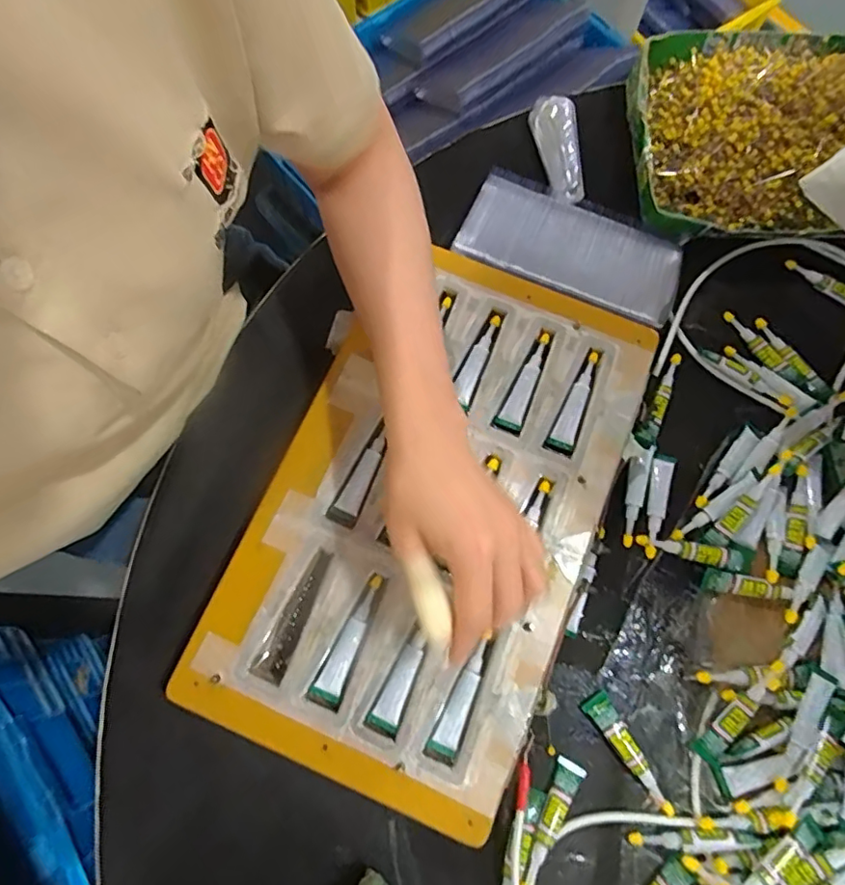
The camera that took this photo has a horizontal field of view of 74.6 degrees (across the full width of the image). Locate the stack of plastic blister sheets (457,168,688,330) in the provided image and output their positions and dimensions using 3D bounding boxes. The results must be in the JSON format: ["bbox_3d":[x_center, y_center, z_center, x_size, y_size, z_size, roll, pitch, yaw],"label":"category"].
[{"bbox_3d":[0.128,-0.170,0.483,0.185,0.020,0.095,21,74,5],"label":"stack of plastic blister sheets"}]

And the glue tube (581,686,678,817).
[{"bbox_3d":[0.146,0.216,0.388,0.020,0.007,0.085,-36,77,-11],"label":"glue tube"}]

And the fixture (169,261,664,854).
[{"bbox_3d":[0.005,0.042,0.403,0.238,0.020,0.379,21,74,5],"label":"fixture"}]

